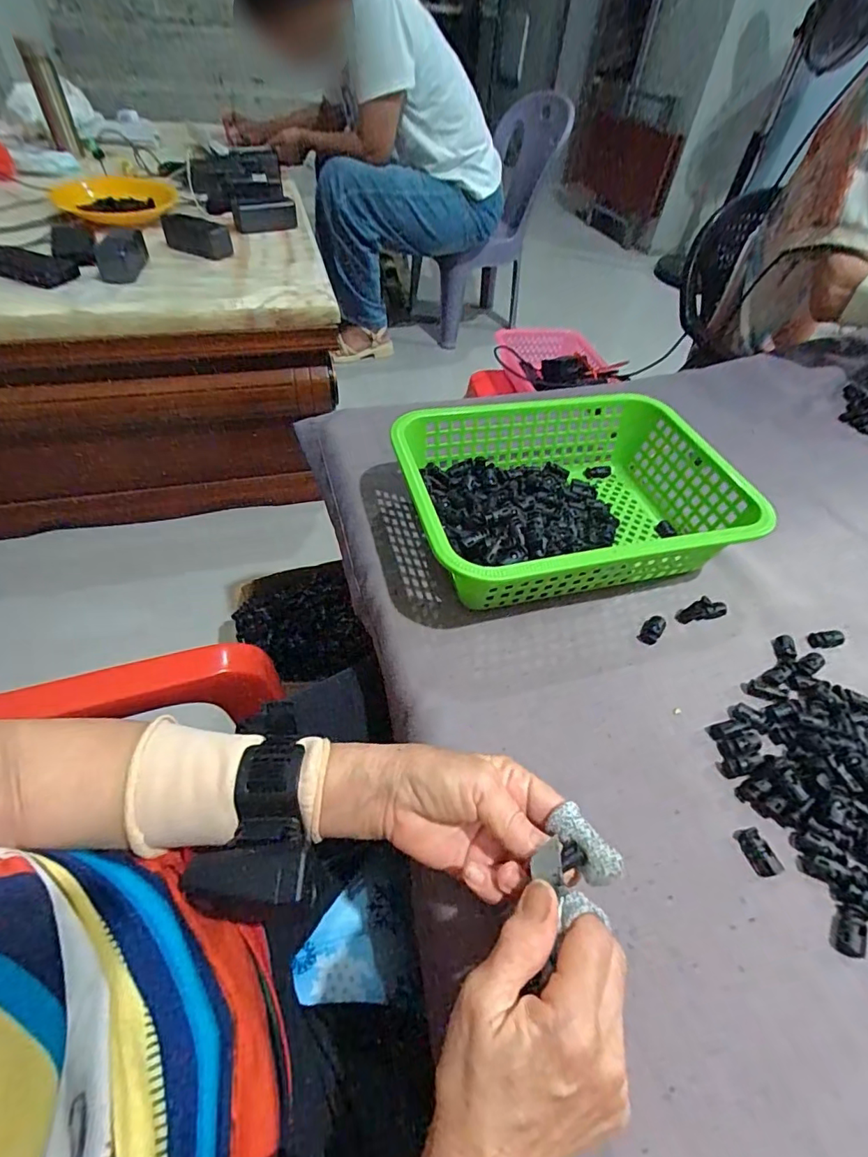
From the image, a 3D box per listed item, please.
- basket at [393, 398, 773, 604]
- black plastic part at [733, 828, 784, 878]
[{"bbox_3d":[0.124,-0.072,0.489,0.296,0.090,0.217,-10,48,-12],"label":"basket"},{"bbox_3d":[0.209,0.175,0.330,0.016,0.008,0.028,-14,49,-16],"label":"black plastic part"}]

